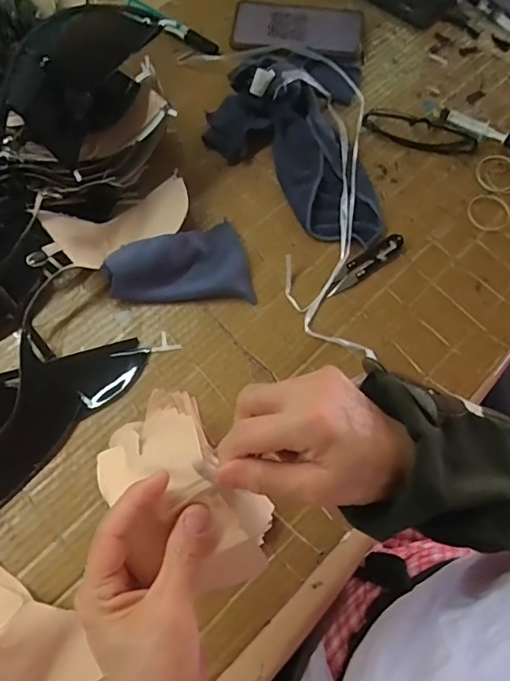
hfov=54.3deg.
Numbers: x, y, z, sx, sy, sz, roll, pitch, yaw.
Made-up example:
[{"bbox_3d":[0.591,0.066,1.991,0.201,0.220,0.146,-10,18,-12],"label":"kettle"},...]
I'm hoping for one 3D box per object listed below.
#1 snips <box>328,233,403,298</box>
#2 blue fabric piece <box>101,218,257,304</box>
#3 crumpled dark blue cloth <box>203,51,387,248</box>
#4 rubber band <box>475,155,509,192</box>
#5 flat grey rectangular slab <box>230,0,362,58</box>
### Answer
[{"bbox_3d":[0.119,-0.083,0.530,0.100,0.008,0.021,-34,75,-13],"label":"snips"},{"bbox_3d":[-0.077,-0.077,0.504,0.139,0.040,0.090,-11,71,-6],"label":"blue fabric piece"},{"bbox_3d":[0.042,-0.231,0.552,0.187,0.056,0.257,-4,71,-4],"label":"crumpled dark blue cloth"},{"bbox_3d":[0.284,-0.195,0.580,0.048,0.005,0.046,0,81,2],"label":"rubber band"},{"bbox_3d":[0.053,-0.395,0.630,0.162,0.013,0.087,8,70,0],"label":"flat grey rectangular slab"}]

